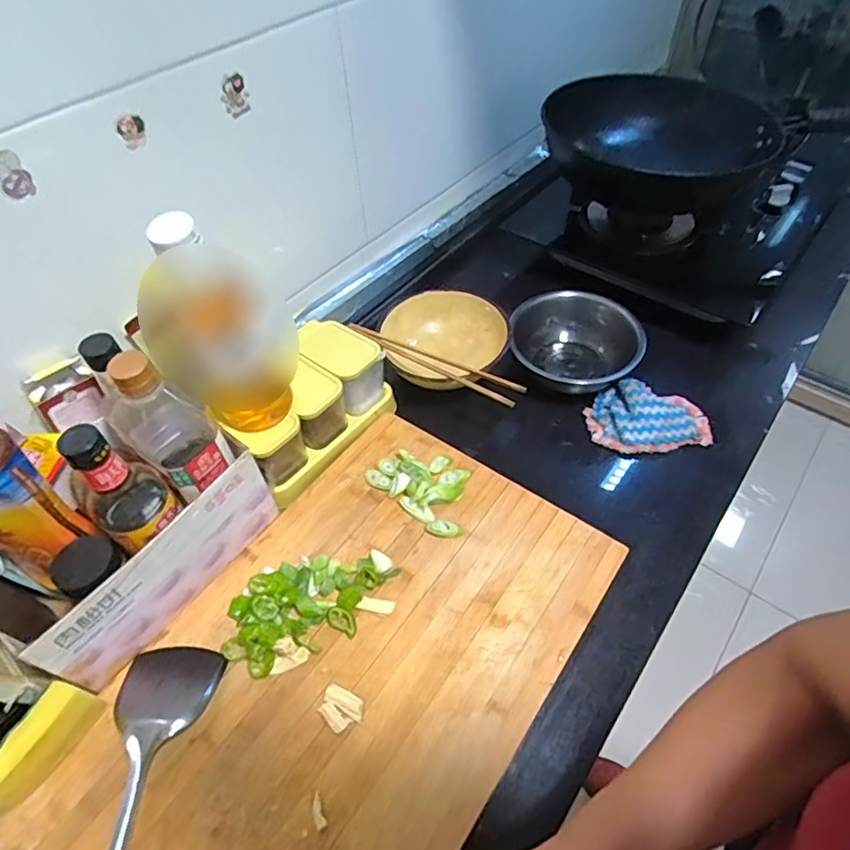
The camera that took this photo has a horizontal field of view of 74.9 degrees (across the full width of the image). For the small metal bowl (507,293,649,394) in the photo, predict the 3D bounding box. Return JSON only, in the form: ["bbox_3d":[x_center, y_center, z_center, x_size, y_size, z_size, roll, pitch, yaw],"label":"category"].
[{"bbox_3d":[0.210,-0.107,0.784,0.178,0.068,0.164,9,52,7],"label":"small metal bowl"}]

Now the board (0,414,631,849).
[{"bbox_3d":[-0.079,0.230,0.537,0.334,0.028,0.541,30,57,22],"label":"board"}]

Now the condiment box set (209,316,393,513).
[{"bbox_3d":[-0.149,-0.030,0.691,0.131,0.086,0.207,35,59,24],"label":"condiment box set"}]

